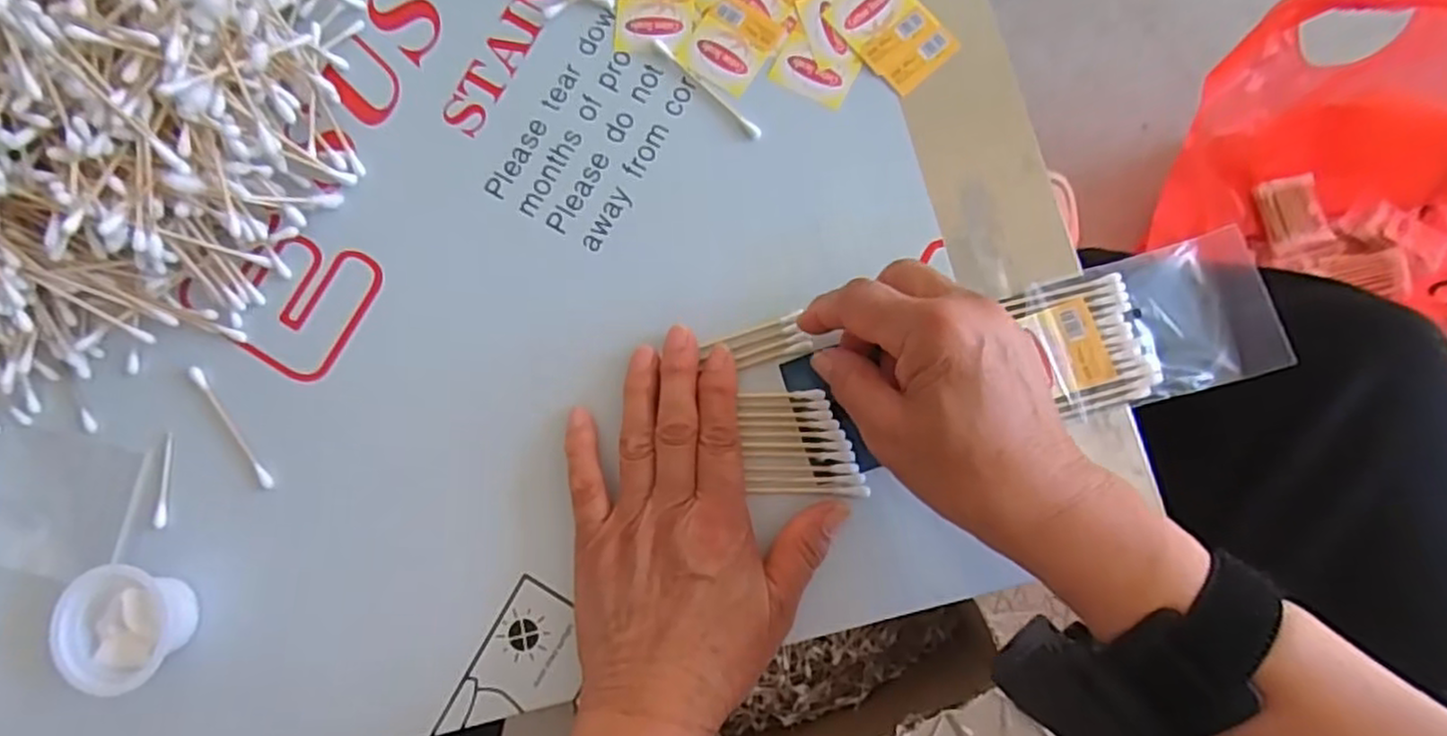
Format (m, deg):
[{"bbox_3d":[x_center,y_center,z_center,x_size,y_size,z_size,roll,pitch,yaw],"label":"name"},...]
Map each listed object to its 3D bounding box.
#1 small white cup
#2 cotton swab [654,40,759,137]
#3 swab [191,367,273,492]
[{"bbox_3d":[-0.271,0.116,0.326,0.045,0.031,0.051,1,83,3],"label":"small white cup"},{"bbox_3d":[-0.008,-0.139,0.355,0.006,0.004,0.072,-44,82,-3],"label":"cotton swab"},{"bbox_3d":[-0.240,0.029,0.349,0.006,0.004,0.071,-36,82,-2],"label":"swab"}]

